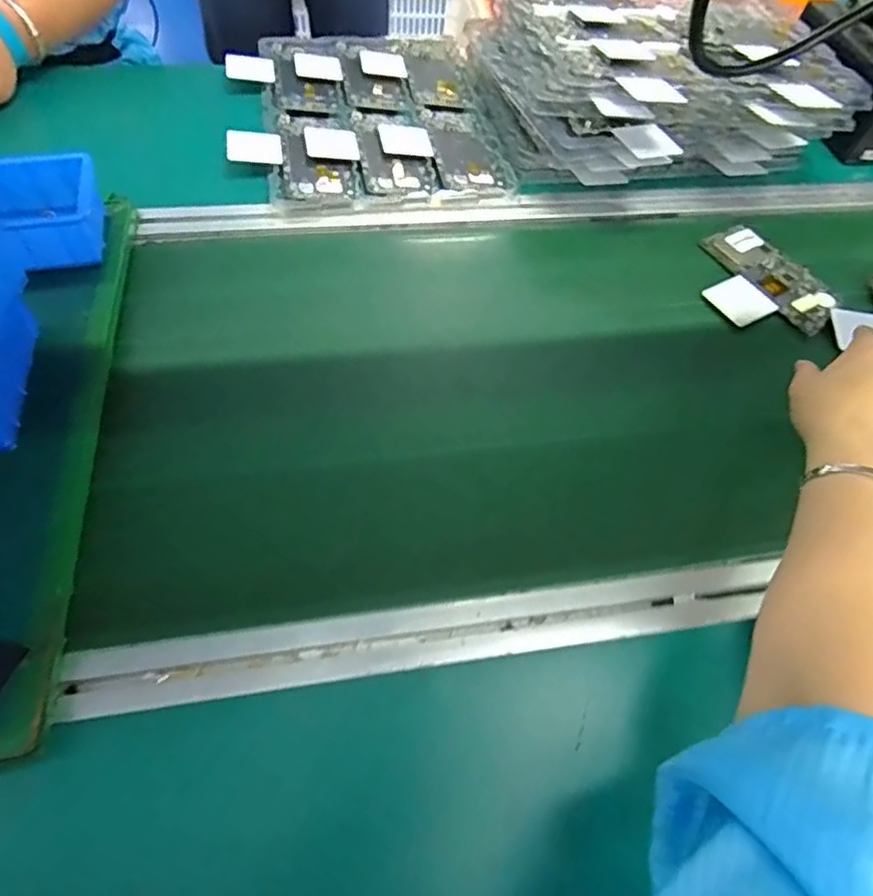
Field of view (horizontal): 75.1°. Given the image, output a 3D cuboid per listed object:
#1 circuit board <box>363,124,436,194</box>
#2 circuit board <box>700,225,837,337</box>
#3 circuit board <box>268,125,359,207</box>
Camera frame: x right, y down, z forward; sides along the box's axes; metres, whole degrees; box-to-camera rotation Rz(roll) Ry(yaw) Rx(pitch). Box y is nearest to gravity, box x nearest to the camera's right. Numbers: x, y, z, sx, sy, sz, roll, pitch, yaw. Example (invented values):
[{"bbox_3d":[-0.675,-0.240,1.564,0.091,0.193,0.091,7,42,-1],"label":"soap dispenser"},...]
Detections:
[{"bbox_3d":[-0.043,-0.333,0.653,0.078,0.006,0.121,-4,63,-10],"label":"circuit board"},{"bbox_3d":[0.340,-0.172,0.603,0.121,0.010,0.147,-35,68,-21],"label":"circuit board"},{"bbox_3d":[-0.137,-0.319,0.643,0.094,0.022,0.124,-1,60,-5],"label":"circuit board"}]

